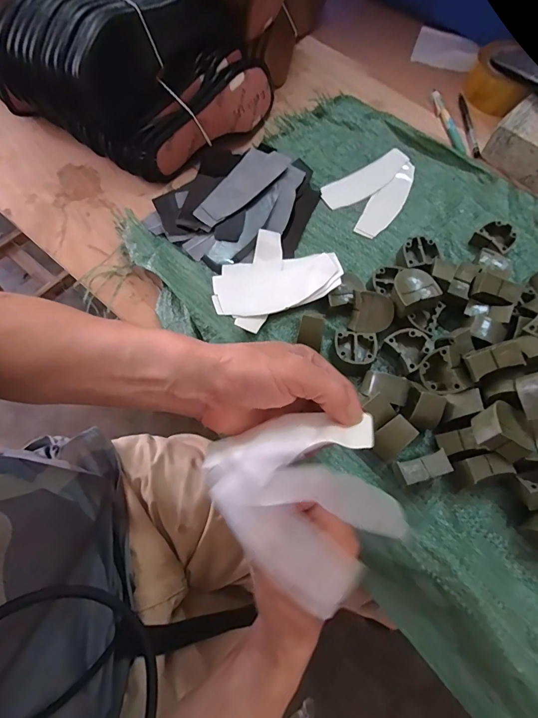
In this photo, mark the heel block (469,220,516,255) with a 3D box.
[{"bbox_3d":[0.273,-0.145,0.464,0.041,0.022,0.035,42,72,15],"label":"heel block"}]

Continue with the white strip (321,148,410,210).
[{"bbox_3d":[0.132,-0.240,0.516,0.136,0.005,0.044,-34,72,-11],"label":"white strip"}]

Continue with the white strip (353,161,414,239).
[{"bbox_3d":[0.157,-0.209,0.501,0.039,0.006,0.134,31,70,12],"label":"white strip"}]

